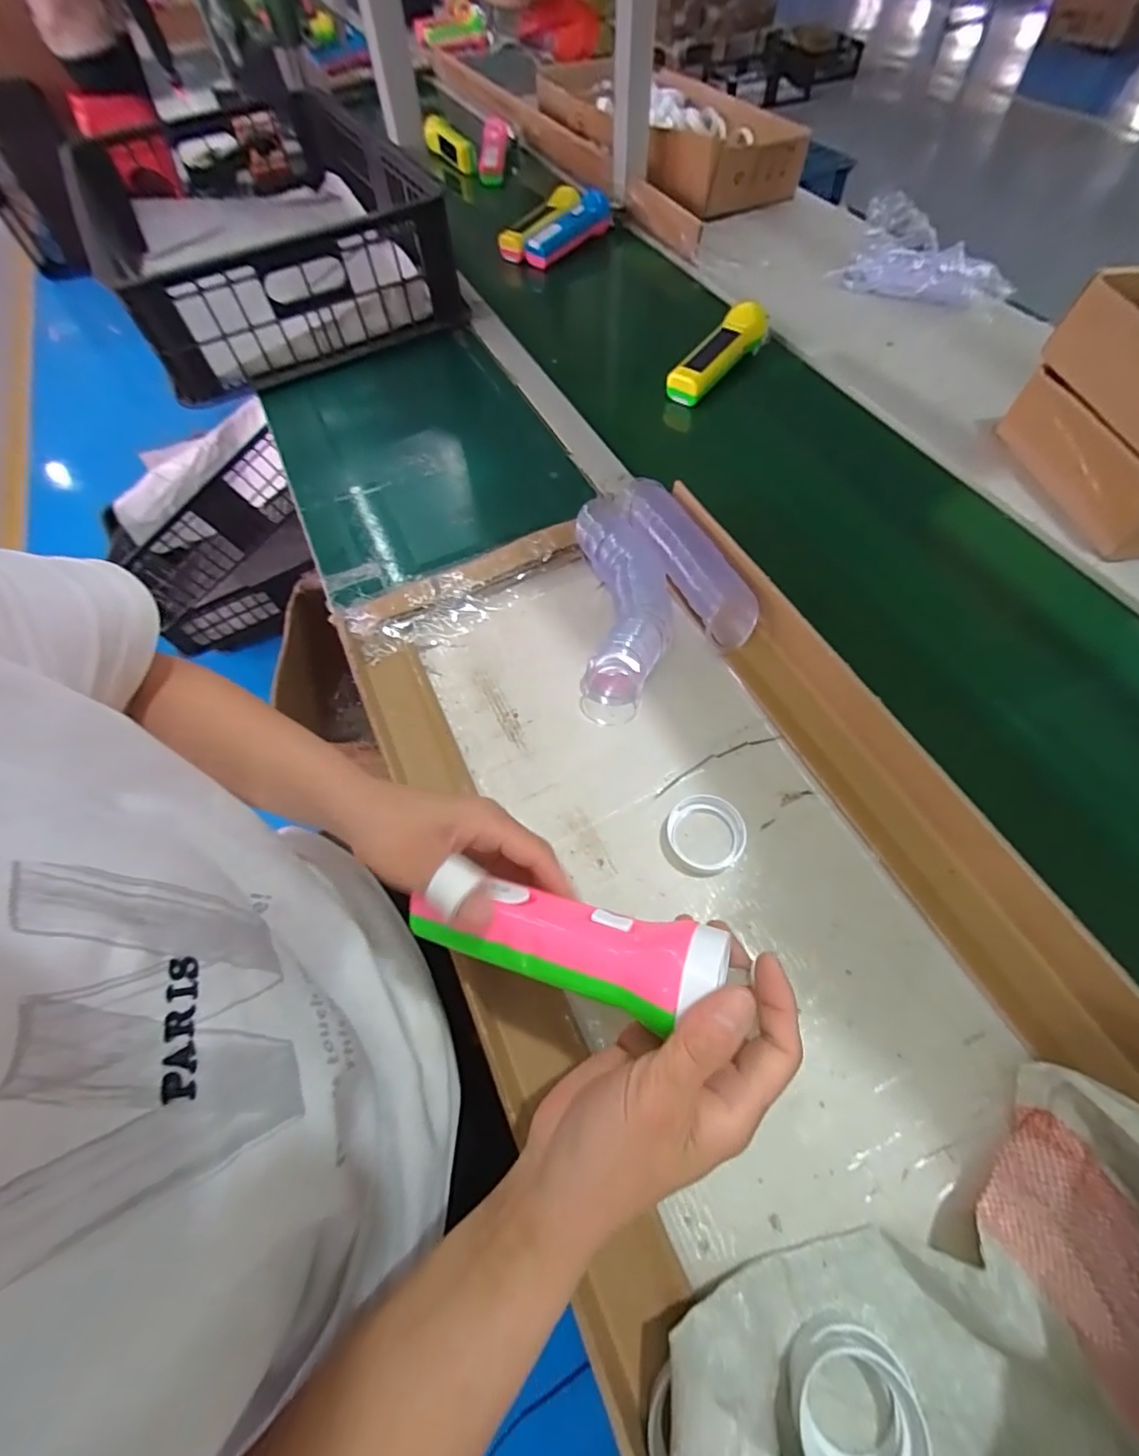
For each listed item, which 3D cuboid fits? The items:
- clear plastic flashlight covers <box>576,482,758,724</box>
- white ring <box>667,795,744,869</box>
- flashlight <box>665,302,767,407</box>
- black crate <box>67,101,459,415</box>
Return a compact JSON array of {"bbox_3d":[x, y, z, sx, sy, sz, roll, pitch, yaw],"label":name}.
[{"bbox_3d":[0.103,-0.152,0.503,0.045,0.047,0.189,-23,62,-11],"label":"clear plastic flashlight covers"},{"bbox_3d":[0.097,0.074,0.395,0.054,0.011,0.052,-1,60,2],"label":"white ring"},{"bbox_3d":[0.175,-0.449,0.671,0.048,0.049,0.143,36,67,20],"label":"flashlight"},{"bbox_3d":[-0.470,-0.762,0.828,0.401,0.125,0.697,-28,63,-14],"label":"black crate"}]

